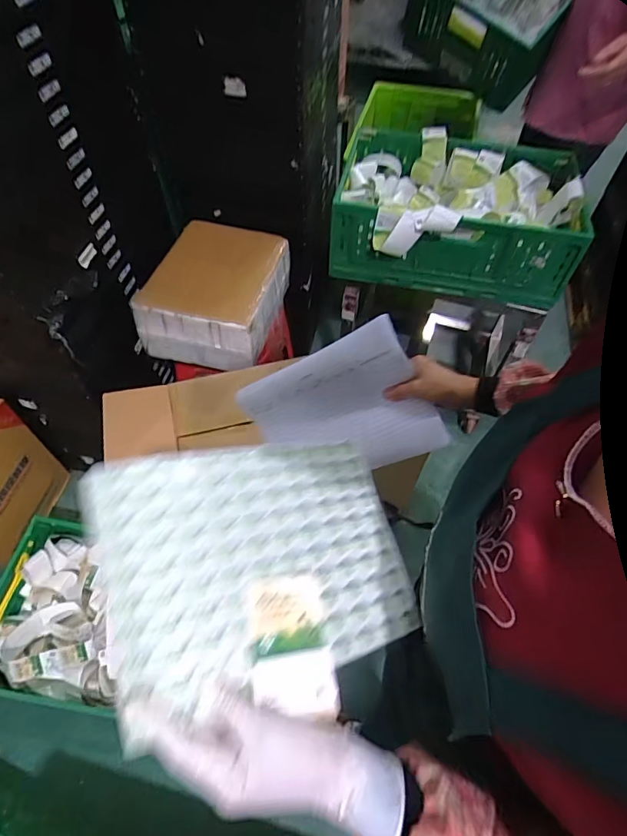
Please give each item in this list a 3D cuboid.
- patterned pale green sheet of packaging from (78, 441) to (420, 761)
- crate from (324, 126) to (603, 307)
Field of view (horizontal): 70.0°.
[{"bbox_3d":[-0.040,0.118,0.397,0.266,0.020,0.196,-4,66,-33],"label":"patterned pale green sheet of packaging"},{"bbox_3d":[0.370,-0.540,1.191,0.579,0.225,0.423,11,56,6],"label":"crate"}]

